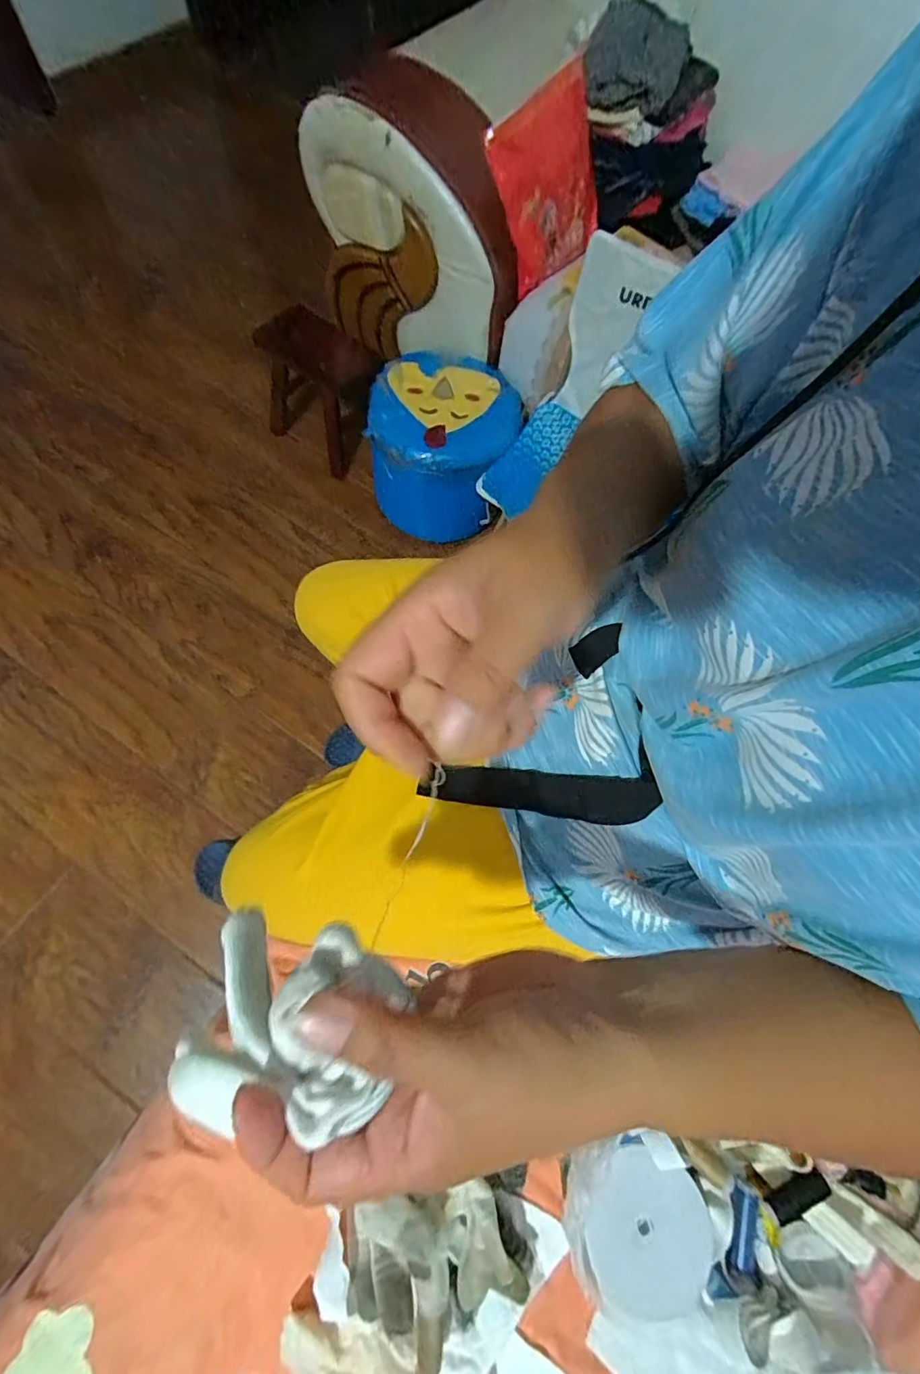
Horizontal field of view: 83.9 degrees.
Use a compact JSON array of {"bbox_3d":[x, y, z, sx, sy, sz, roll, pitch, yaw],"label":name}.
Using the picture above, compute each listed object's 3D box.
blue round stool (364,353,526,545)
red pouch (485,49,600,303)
[{"bbox_3d":[-0.032,-0.491,1.064,0.283,0.204,0.281,2,69,-5],"label":"blue round stool"},{"bbox_3d":[0.148,-0.828,0.849,0.029,0.225,0.232,35,77,34],"label":"red pouch"}]

